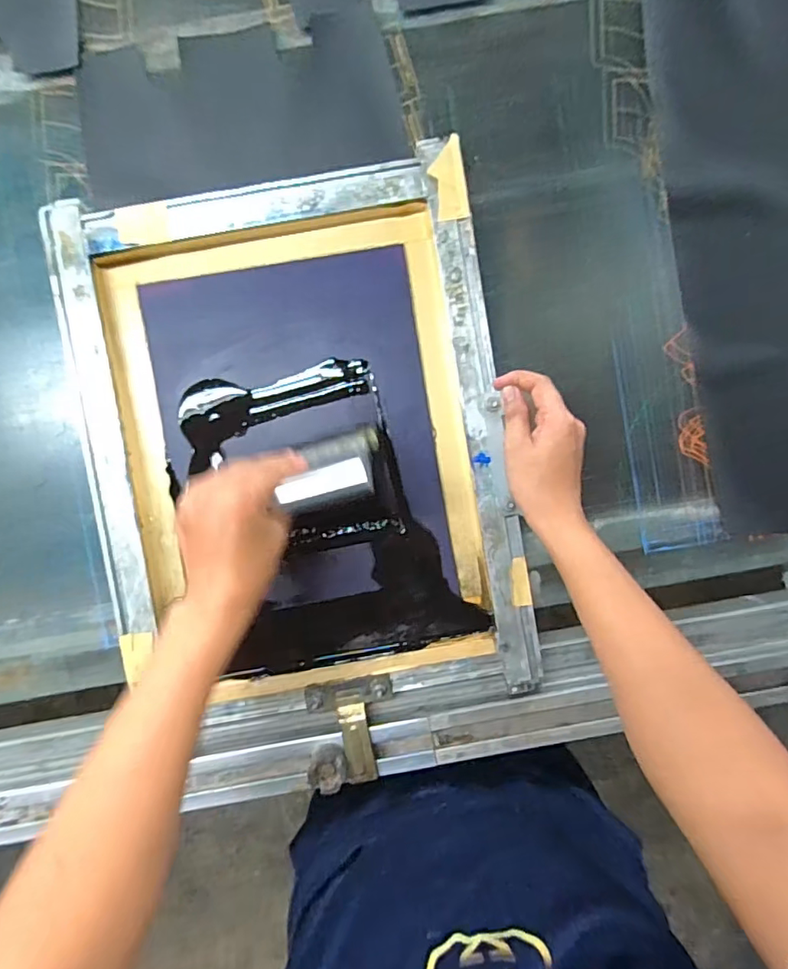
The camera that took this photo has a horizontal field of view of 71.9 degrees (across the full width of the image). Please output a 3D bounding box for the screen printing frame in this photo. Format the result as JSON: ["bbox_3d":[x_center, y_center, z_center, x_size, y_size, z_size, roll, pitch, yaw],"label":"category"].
[{"bbox_3d":[-0.093,-0.037,0.532,0.390,0.034,0.490,-10,93,-1],"label":"screen printing frame"}]

